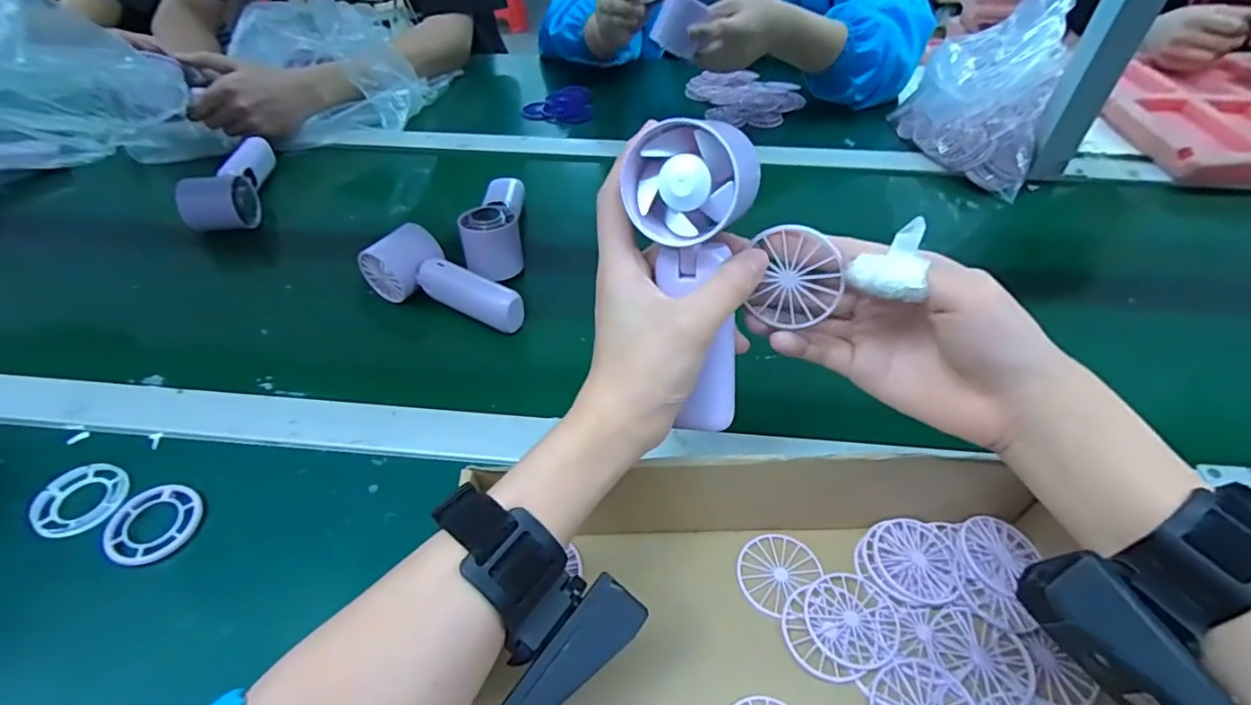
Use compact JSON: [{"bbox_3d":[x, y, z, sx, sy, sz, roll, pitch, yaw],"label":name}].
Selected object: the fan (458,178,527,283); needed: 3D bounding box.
[{"bbox_3d":[-0.133,-0.143,0.585,0.051,0.048,0.162,-5,47,-5],"label":"fan"}]

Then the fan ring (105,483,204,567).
[{"bbox_3d":[-0.306,0.110,0.370,0.049,0.006,0.053,0,47,0],"label":"fan ring"}]

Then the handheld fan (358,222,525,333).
[{"bbox_3d":[-0.160,-0.062,0.511,0.151,0.043,0.056,26,52,22],"label":"handheld fan"}]

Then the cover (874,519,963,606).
[{"bbox_3d":[0.173,0.124,0.343,0.047,0.005,0.048,8,47,7],"label":"cover"}]

